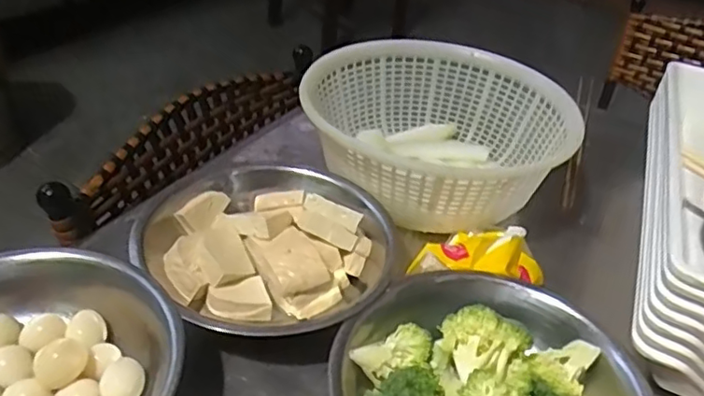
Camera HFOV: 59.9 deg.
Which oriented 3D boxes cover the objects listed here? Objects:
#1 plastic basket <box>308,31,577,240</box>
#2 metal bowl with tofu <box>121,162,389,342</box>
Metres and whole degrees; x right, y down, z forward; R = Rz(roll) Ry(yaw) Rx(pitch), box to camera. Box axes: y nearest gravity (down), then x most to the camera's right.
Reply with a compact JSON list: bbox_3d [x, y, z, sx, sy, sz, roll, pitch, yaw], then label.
[{"bbox_3d":[0.078,-0.061,0.572,0.237,0.086,0.230,27,40,25],"label":"plastic basket"},{"bbox_3d":[-0.056,0.032,0.466,0.182,0.061,0.155,17,37,14],"label":"metal bowl with tofu"}]

